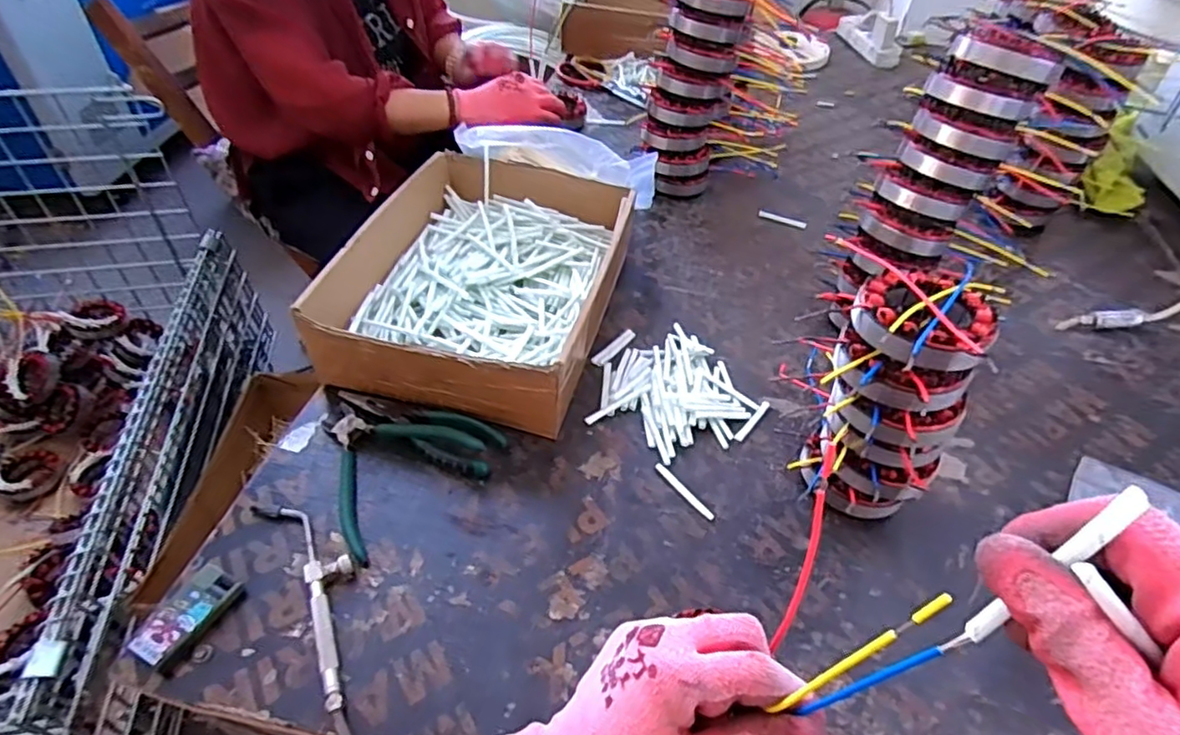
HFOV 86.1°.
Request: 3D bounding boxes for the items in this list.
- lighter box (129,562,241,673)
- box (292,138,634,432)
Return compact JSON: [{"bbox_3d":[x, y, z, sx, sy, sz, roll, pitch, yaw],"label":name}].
[{"bbox_3d":[-0.280,0.172,0.438,0.036,0.016,0.067,22,48,17],"label":"lighter box"},{"bbox_3d":[-0.102,-0.095,0.658,0.244,0.096,0.331,11,46,8],"label":"box"}]

